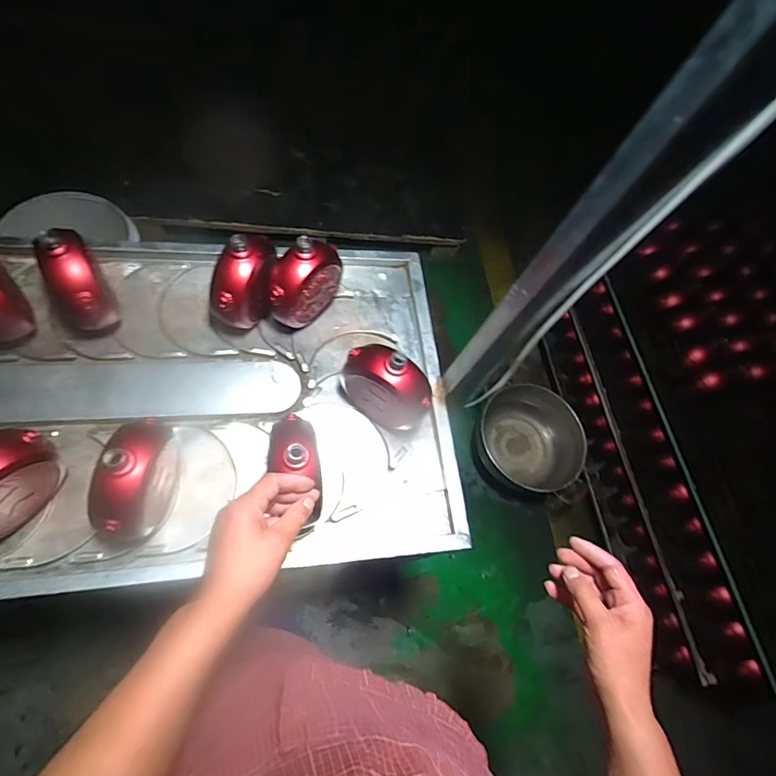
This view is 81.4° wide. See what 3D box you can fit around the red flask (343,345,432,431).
[{"bbox_3d":[0.000,0.002,0.669,0.129,0.149,0.066,27,65,14],"label":"red flask"}]

